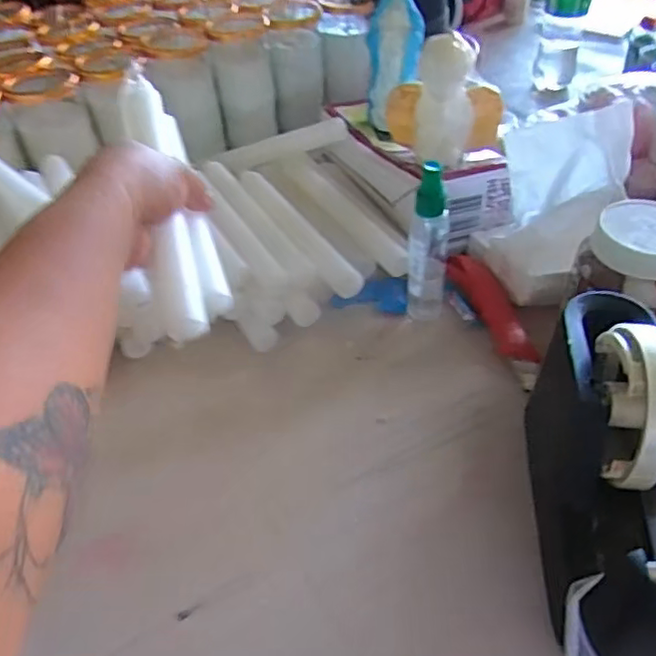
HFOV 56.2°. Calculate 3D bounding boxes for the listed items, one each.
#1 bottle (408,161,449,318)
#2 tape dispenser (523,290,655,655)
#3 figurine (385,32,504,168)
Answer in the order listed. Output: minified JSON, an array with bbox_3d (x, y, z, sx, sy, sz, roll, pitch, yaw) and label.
[{"bbox_3d":[0.077,-0.062,0.472,0.029,0.129,0.027,4,45,9],"label":"bottle"},{"bbox_3d":[0.152,0.071,0.331,0.066,0.135,0.182,2,44,7],"label":"tape dispenser"},{"bbox_3d":[0.102,-0.199,0.539,0.103,0.088,0.042,5,45,10],"label":"figurine"}]

